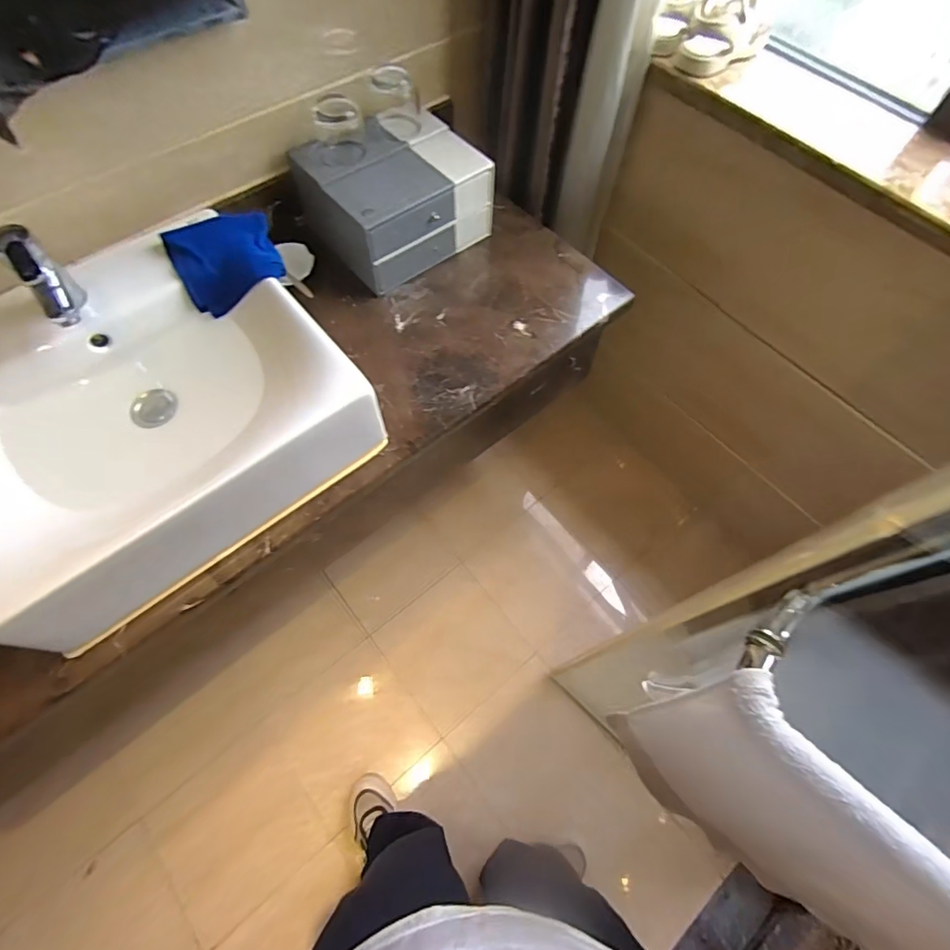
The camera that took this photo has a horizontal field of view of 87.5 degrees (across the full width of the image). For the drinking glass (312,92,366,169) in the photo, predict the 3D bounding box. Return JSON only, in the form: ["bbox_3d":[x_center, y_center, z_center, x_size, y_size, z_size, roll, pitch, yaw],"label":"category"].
[{"bbox_3d":[-0.212,-0.538,0.775,0.078,0.072,0.067,-15,66,-9],"label":"drinking glass"}]

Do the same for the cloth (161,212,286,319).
[{"bbox_3d":[-0.353,-0.309,0.707,0.142,0.054,0.140,-22,67,-12],"label":"cloth"}]

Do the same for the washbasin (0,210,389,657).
[{"bbox_3d":[-0.435,-0.092,0.655,0.459,0.129,0.424,-37,71,-17],"label":"washbasin"}]

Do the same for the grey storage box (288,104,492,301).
[{"bbox_3d":[-0.139,-0.482,0.855,0.257,0.136,0.236,-37,71,-17],"label":"grey storage box"}]

